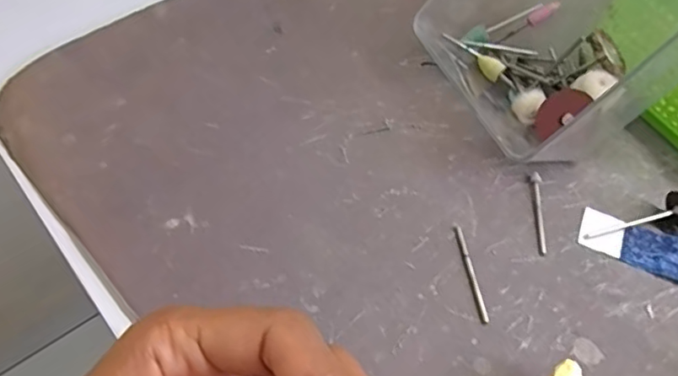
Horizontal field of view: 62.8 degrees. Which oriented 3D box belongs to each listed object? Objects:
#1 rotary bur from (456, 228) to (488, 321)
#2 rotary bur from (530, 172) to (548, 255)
[{"bbox_3d":[0.056,0.035,0.234,0.004,0.004,0.043,-6,58,-9],"label":"rotary bur"},{"bbox_3d":[0.091,0.011,0.252,0.005,0.004,0.040,7,57,-1],"label":"rotary bur"}]

